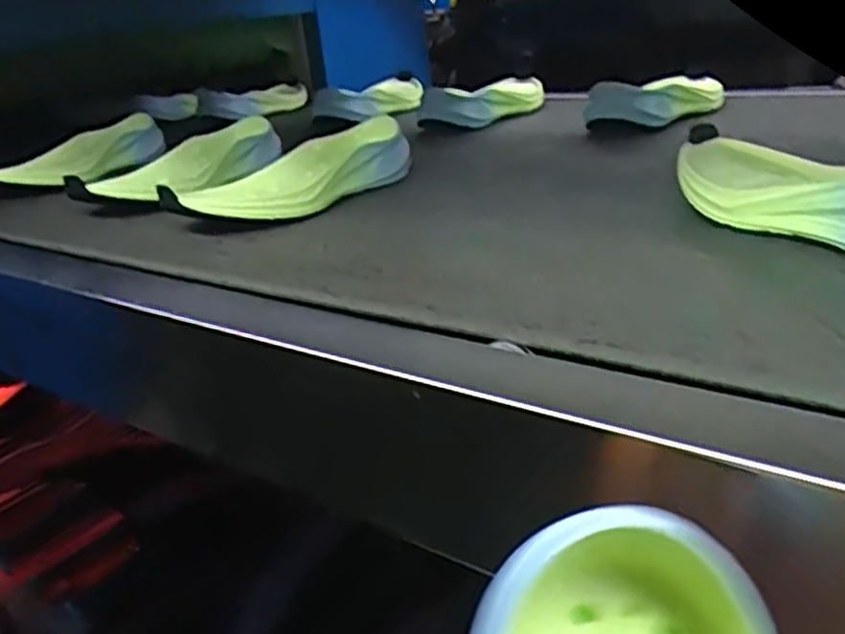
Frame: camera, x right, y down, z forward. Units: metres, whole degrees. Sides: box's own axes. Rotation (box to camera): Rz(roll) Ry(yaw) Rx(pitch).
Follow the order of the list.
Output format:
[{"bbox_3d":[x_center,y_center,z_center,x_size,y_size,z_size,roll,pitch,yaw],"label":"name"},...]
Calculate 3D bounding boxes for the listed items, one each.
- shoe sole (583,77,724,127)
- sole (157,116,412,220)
[{"bbox_3d":[0.269,-0.242,0.847,0.219,0.052,0.071,-27,31,-36],"label":"shoe sole"},{"bbox_3d":[-0.110,-0.121,0.645,0.076,0.051,0.221,11,28,36],"label":"sole"}]

